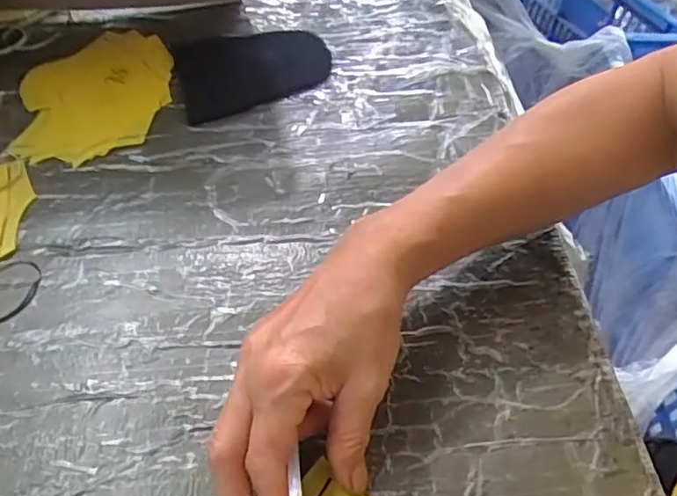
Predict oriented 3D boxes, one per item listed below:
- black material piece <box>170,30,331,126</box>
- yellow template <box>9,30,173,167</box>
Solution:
[{"bbox_3d":[-0.070,-0.151,0.483,0.122,0.006,0.096,-15,55,-11],"label":"black material piece"},{"bbox_3d":[-0.191,-0.125,0.462,0.110,0.010,0.142,-6,54,-5],"label":"yellow template"}]

